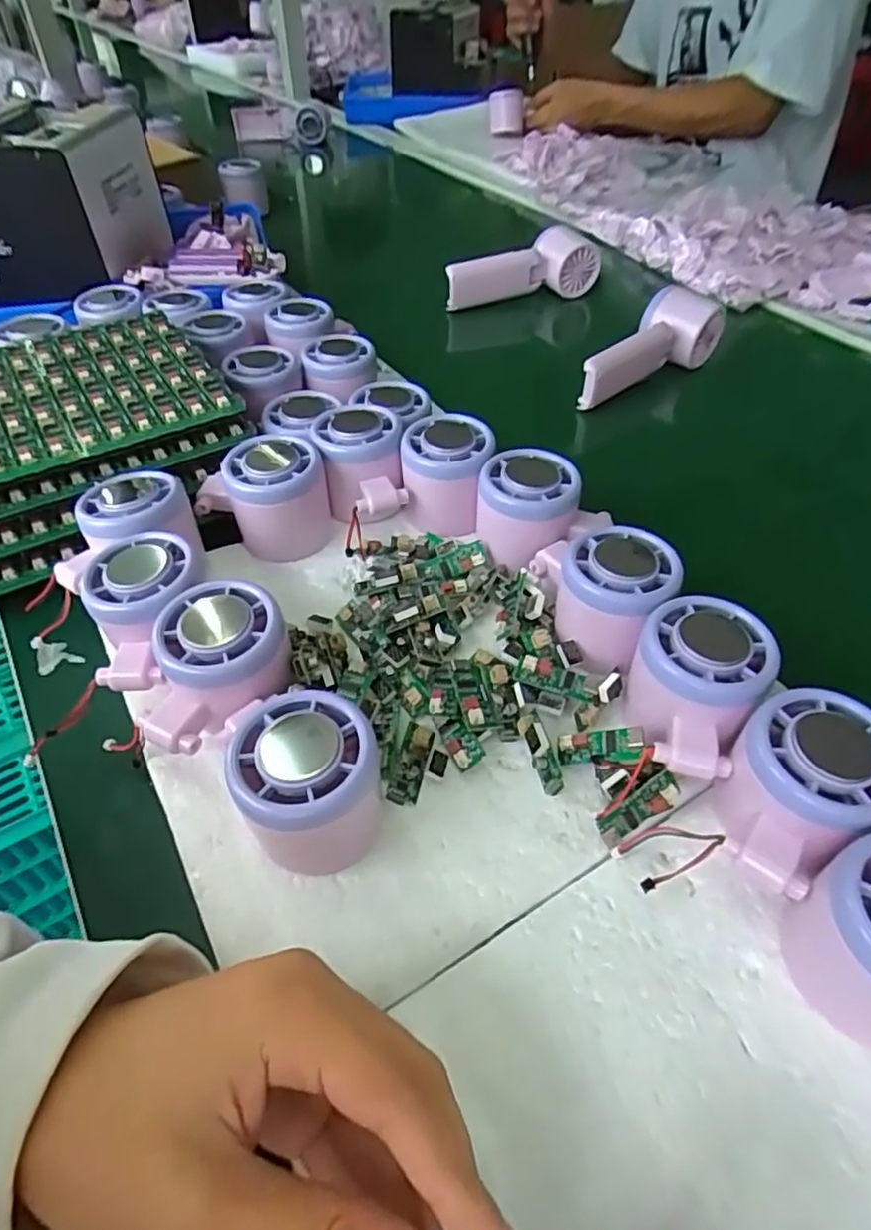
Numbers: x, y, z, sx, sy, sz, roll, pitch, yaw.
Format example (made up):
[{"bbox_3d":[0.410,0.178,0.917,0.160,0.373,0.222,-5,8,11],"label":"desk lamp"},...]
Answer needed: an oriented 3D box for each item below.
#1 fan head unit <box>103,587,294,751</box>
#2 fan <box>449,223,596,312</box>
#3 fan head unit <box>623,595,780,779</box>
[{"bbox_3d":[-0.105,0.030,0.298,0.081,0.055,0.059,-30,55,-23],"label":"fan head unit"},{"bbox_3d":[0.085,-0.354,0.675,0.159,0.049,0.050,-16,50,-13],"label":"fan"},{"bbox_3d":[0.111,0.031,0.287,0.056,0.044,0.073,27,54,23],"label":"fan head unit"}]

